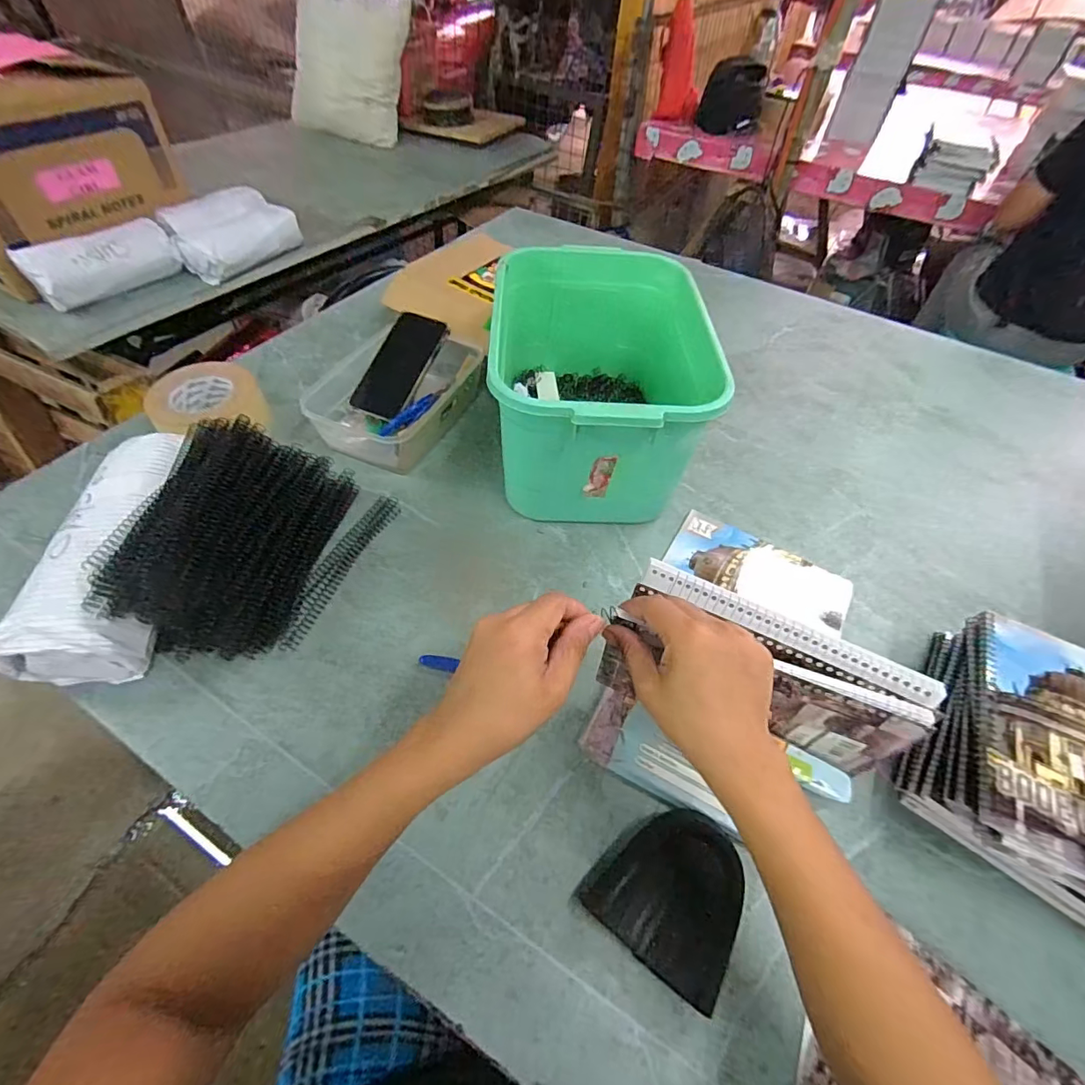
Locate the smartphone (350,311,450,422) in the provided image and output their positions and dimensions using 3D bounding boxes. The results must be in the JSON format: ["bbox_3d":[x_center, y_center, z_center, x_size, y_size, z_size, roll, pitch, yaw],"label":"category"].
[{"bbox_3d":[-0.192,-0.238,0.671,0.069,0.012,0.154,26,84,-5],"label":"smartphone"}]

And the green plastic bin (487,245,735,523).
[{"bbox_3d":[0.058,-0.188,0.608,0.223,0.187,0.329,-1,53,-4],"label":"green plastic bin"}]

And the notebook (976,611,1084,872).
[{"bbox_3d":[0.412,0.156,0.373,0.145,0.014,0.185,24,55,14],"label":"notebook"}]

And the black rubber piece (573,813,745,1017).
[{"bbox_3d":[0.098,0.258,0.374,0.098,0.031,0.102,32,58,19],"label":"black rubber piece"}]

